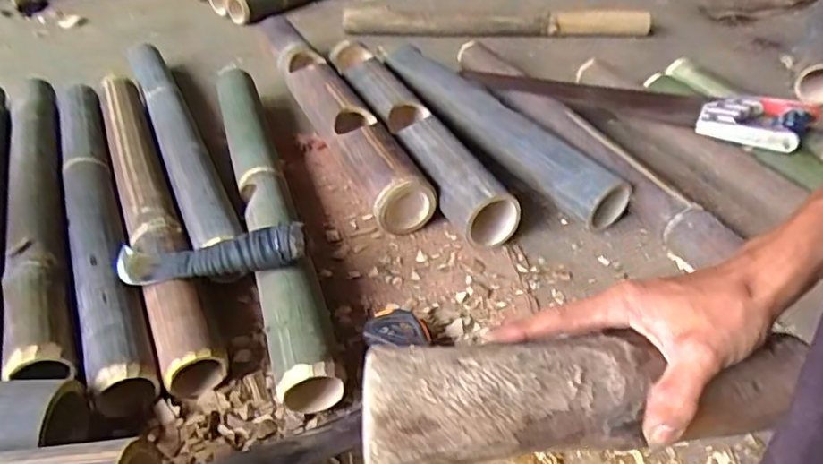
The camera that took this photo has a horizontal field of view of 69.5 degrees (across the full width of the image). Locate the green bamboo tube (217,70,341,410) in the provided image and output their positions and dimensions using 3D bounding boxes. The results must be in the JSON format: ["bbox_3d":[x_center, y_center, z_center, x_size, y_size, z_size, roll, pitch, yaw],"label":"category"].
[{"bbox_3d":[-0.195,-0.056,0.777,0.062,0.068,0.672,-11,42,-15],"label":"green bamboo tube"}]

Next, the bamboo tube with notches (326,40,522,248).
[{"bbox_3d":[-0.012,-0.156,0.896,0.080,0.082,0.506,-17,43,-21],"label":"bamboo tube with notches"}]

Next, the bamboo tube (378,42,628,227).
[{"bbox_3d":[0.110,-0.167,0.919,0.084,0.080,0.511,-22,45,-25],"label":"bamboo tube"}]

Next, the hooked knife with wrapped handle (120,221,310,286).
[{"bbox_3d":[-0.207,0.027,0.606,0.201,0.029,0.046,-10,40,8],"label":"hooked knife with wrapped handle"}]

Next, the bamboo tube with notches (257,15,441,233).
[{"bbox_3d":[-0.142,-0.224,0.979,0.083,0.082,0.657,-16,43,-20],"label":"bamboo tube with notches"}]

